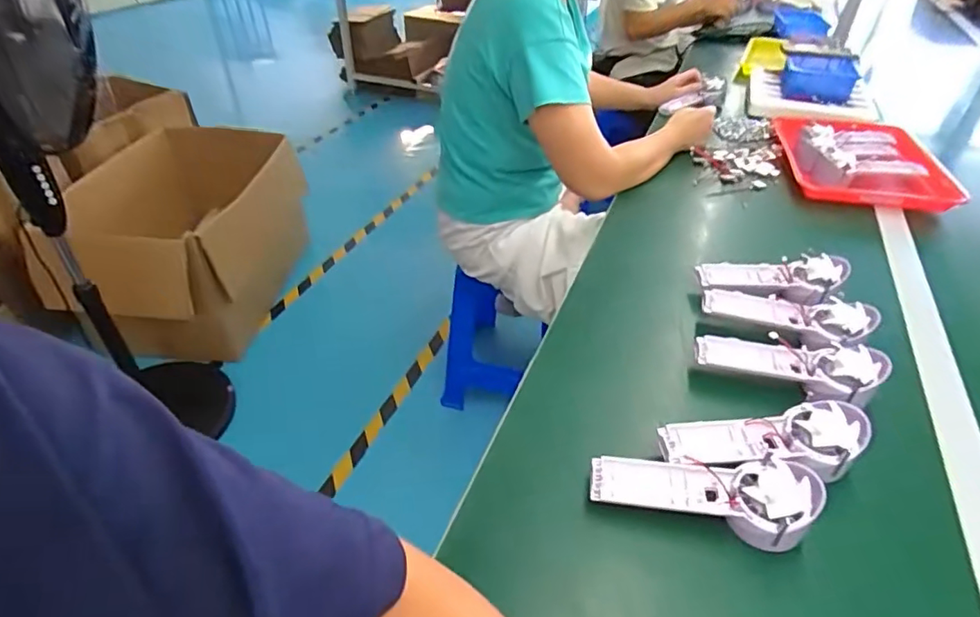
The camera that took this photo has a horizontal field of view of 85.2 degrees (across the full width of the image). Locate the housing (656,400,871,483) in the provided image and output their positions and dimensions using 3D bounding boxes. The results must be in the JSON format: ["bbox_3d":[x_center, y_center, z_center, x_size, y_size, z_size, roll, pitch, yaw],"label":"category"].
[{"bbox_3d":[0.246,0.118,0.485,0.180,0.041,0.065,-1,39,-2],"label":"housing"}]

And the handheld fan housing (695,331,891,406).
[{"bbox_3d":[0.313,0.055,0.563,0.175,0.040,0.078,14,41,16],"label":"handheld fan housing"}]

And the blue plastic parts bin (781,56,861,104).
[{"bbox_3d":[0.711,-0.494,1.158,0.142,0.075,0.146,18,42,21],"label":"blue plastic parts bin"}]

